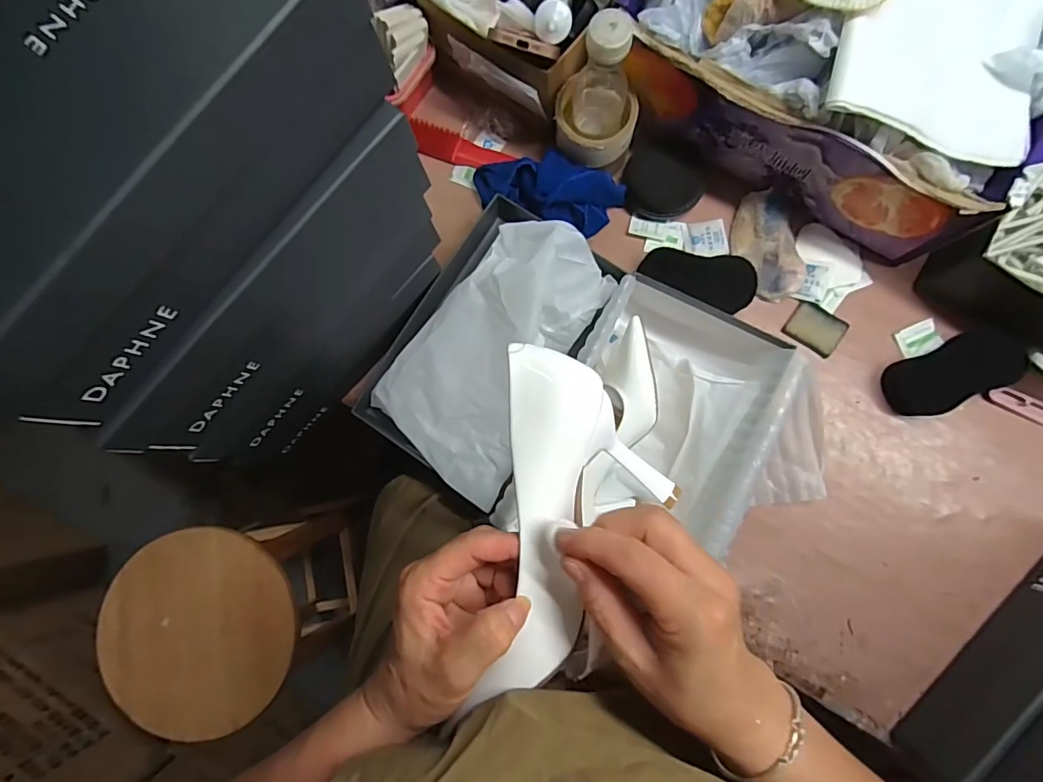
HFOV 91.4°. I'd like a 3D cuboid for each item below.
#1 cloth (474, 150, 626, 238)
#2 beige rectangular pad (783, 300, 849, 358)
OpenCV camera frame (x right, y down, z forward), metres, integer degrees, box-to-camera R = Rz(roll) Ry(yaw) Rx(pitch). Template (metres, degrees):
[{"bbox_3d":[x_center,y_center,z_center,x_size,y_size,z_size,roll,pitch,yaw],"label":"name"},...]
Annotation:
[{"bbox_3d":[0.028,-0.238,0.604,0.181,0.053,0.082,17,86,6],"label":"cloth"},{"bbox_3d":[0.338,-0.072,0.583,0.058,0.006,0.048,33,88,7],"label":"beige rectangular pad"}]

